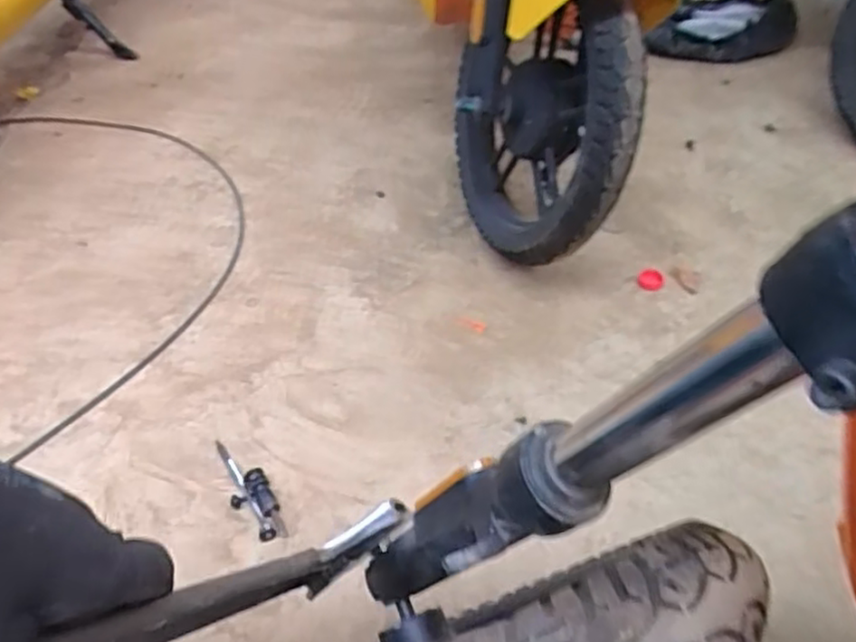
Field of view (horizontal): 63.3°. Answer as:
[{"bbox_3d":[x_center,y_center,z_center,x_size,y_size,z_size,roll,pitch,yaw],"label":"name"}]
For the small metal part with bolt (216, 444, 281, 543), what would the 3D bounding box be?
[{"bbox_3d":[-0.189,0.170,0.722,0.040,0.016,0.133,-26,49,-20],"label":"small metal part with bolt"}]

